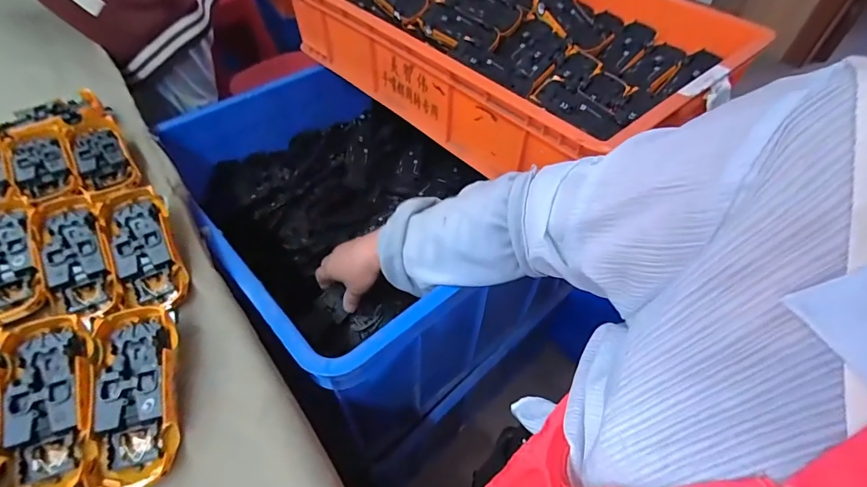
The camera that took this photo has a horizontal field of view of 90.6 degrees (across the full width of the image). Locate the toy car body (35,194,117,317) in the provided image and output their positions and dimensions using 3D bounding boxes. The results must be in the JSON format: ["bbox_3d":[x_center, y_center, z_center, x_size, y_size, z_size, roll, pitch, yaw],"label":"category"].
[{"bbox_3d":[-0.334,0.008,0.400,0.051,0.021,0.133,-23,71,-19],"label":"toy car body"}]

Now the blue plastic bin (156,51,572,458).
[{"bbox_3d":[-0.118,-0.016,0.696,0.367,0.337,0.515,-31,58,-24],"label":"blue plastic bin"}]

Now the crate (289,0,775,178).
[{"bbox_3d":[0.109,-0.329,0.659,0.406,0.131,0.601,-34,59,-26],"label":"crate"}]

